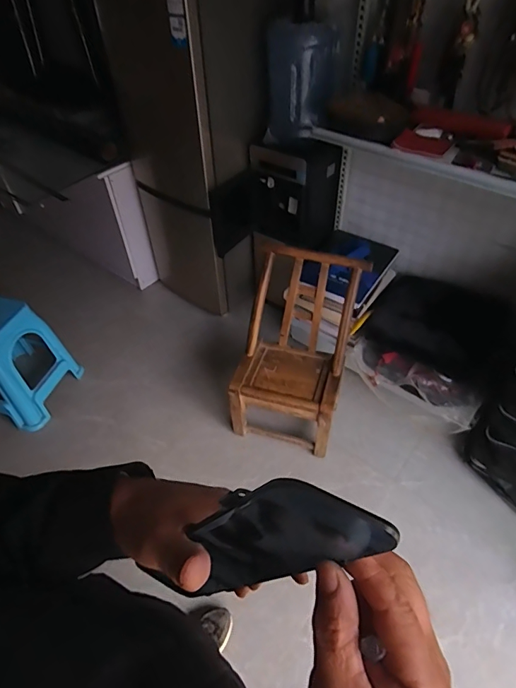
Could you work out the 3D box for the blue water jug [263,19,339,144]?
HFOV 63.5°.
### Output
[{"bbox_3d":[0.152,-0.920,1.495,0.246,0.366,0.199,1,48,3],"label":"blue water jug"}]

